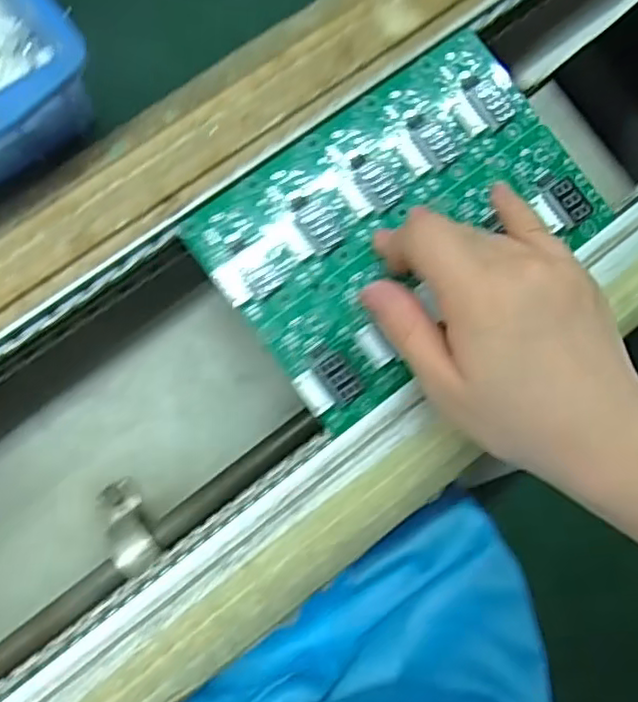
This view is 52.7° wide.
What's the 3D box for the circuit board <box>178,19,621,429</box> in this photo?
[{"bbox_3d":[0.044,-0.064,0.317,0.182,0.009,0.121,-36,89,-9],"label":"circuit board"}]

